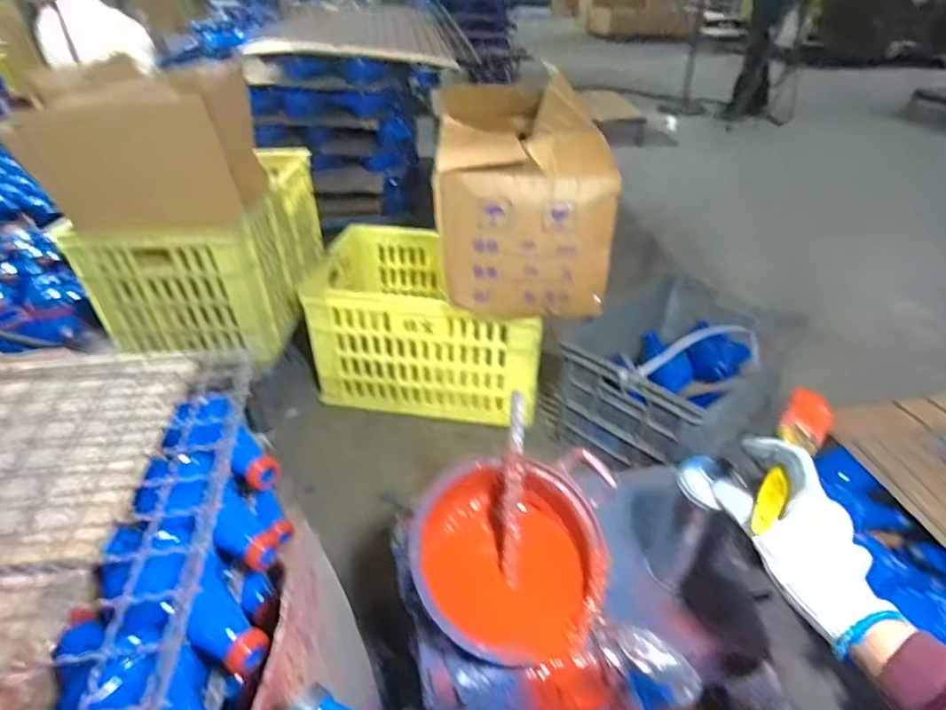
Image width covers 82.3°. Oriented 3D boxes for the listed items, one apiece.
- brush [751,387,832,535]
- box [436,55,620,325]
[{"bbox_3d":[0.282,0.087,0.482,0.038,0.018,0.163,27,51,31],"label":"brush"},{"bbox_3d":[0.085,-0.312,1.074,0.326,0.305,0.416,-5,36,-9],"label":"box"}]

